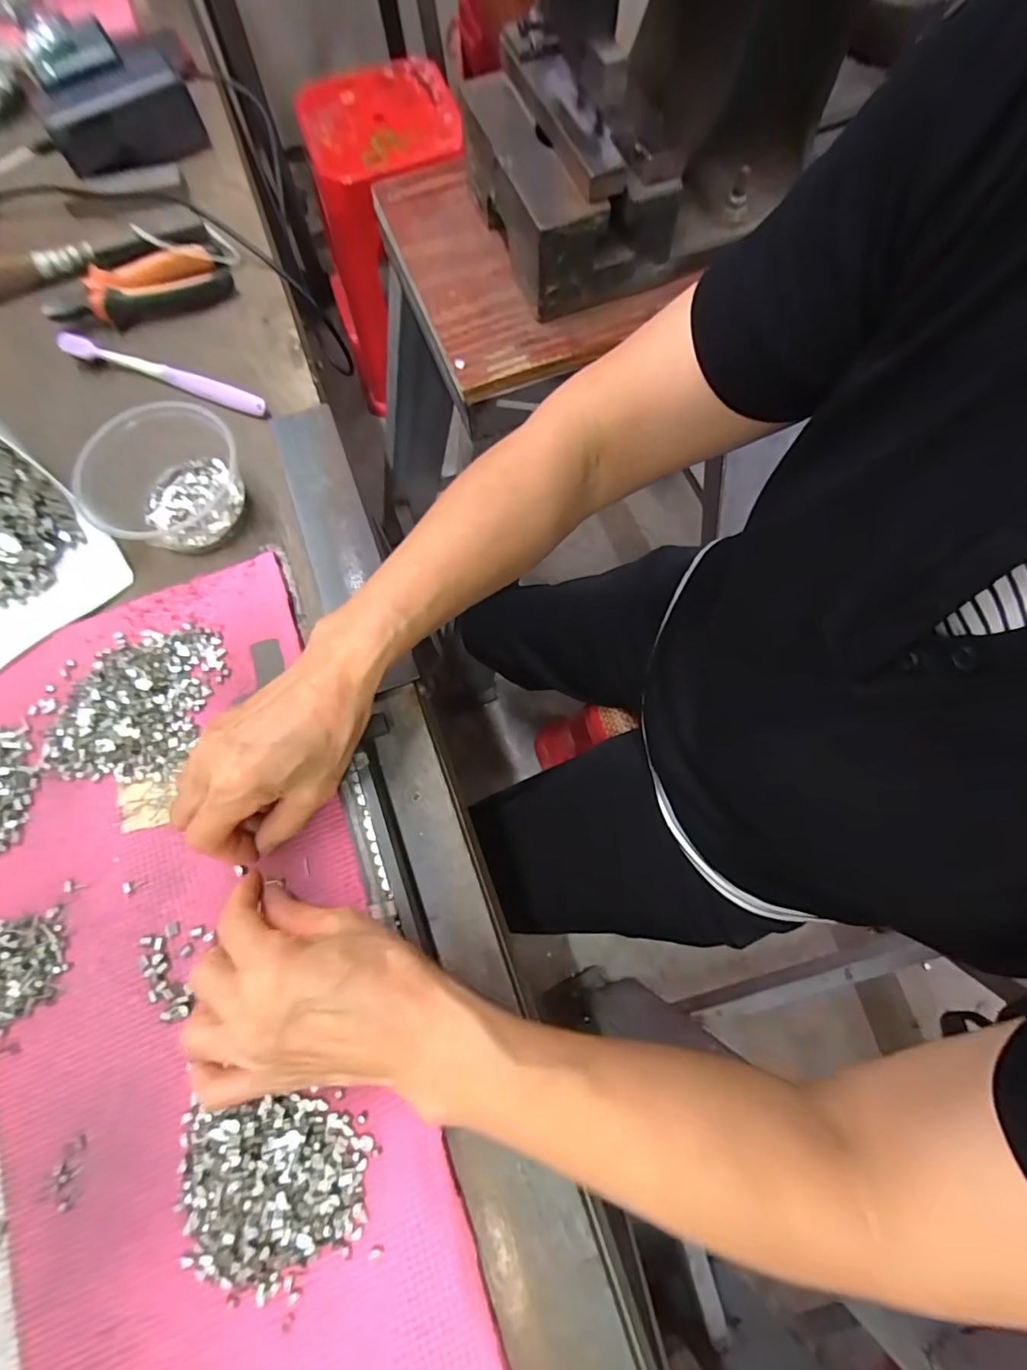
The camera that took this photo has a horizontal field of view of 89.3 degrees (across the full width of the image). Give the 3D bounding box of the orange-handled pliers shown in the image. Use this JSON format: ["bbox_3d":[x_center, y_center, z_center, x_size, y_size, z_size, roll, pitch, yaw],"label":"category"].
[{"bbox_3d":[-0.322,-0.341,0.444,0.146,0.019,0.049,-21,75,-8],"label":"orange-handled pliers"}]

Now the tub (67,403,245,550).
[{"bbox_3d":[-0.252,-0.144,0.369,0.108,0.048,0.100,0,73,-2],"label":"tub"}]

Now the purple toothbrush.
[{"bbox_3d":[-0.286,-0.256,0.423,0.182,0.012,0.016,20,74,5],"label":"purple toothbrush"}]

